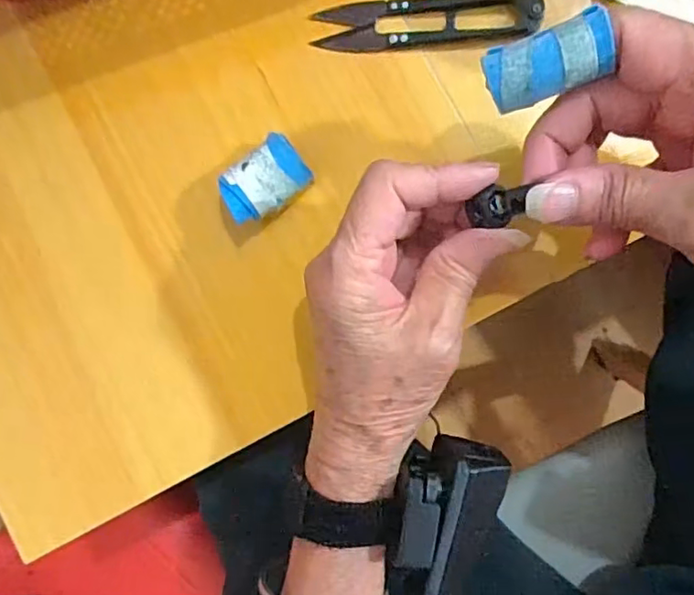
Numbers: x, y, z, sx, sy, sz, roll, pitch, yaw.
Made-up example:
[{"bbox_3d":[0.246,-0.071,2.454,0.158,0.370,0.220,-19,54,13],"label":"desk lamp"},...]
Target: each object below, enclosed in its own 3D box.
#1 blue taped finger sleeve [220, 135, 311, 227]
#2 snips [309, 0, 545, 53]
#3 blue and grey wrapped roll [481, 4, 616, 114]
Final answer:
[{"bbox_3d":[-0.037,-0.053,0.275,0.039,0.024,0.025,-40,85,7],"label":"blue taped finger sleeve"},{"bbox_3d":[0.035,-0.127,0.271,0.100,0.009,0.023,-1,90,9],"label":"snips"},{"bbox_3d":[0.065,-0.077,0.194,0.038,0.015,0.020,-19,88,8],"label":"blue and grey wrapped roll"}]

